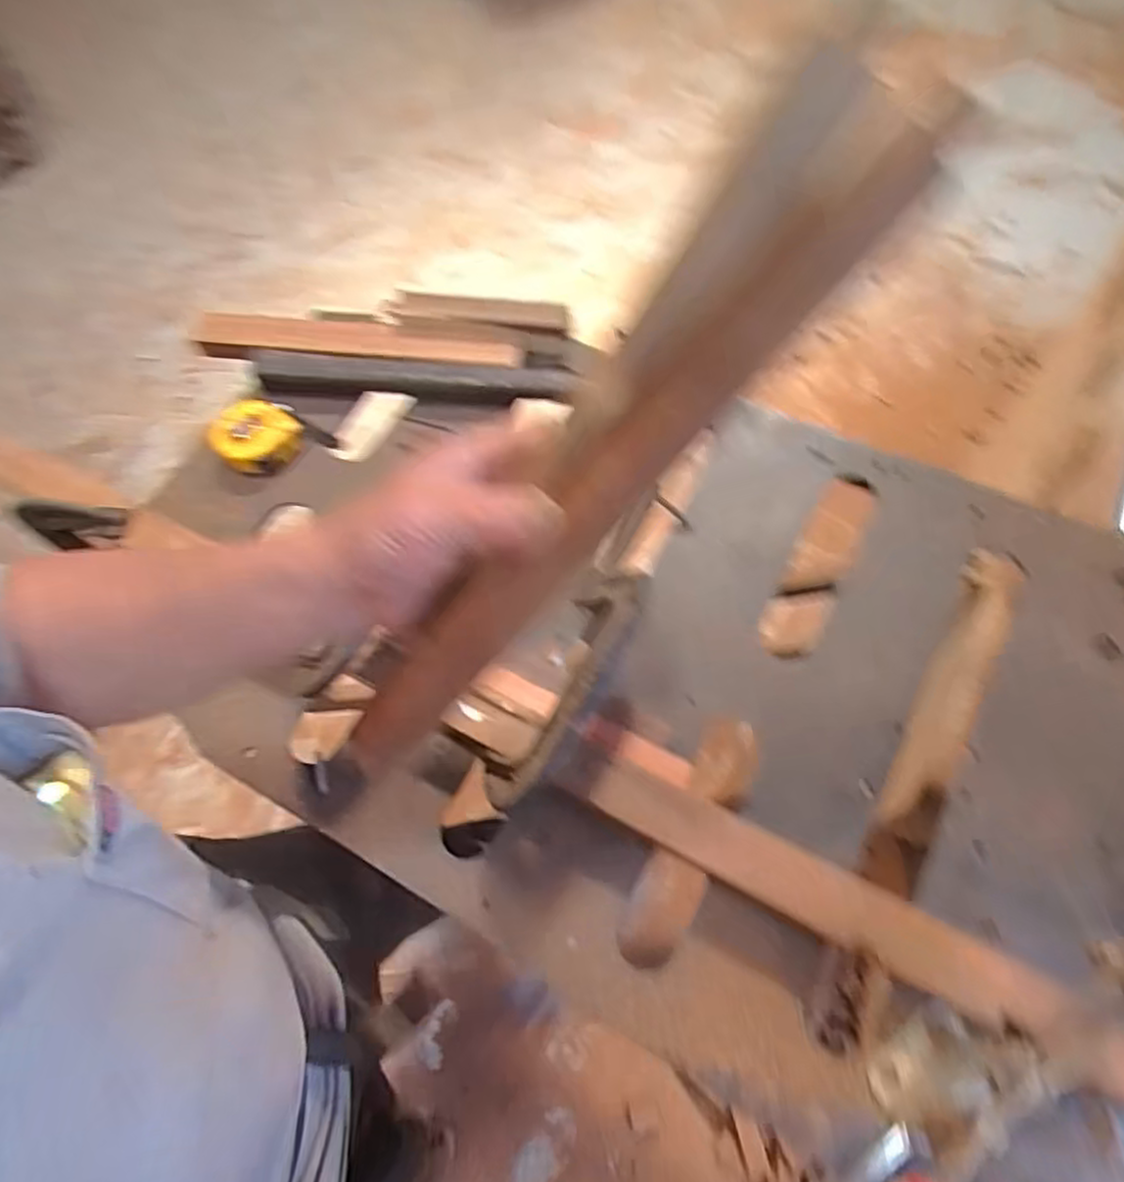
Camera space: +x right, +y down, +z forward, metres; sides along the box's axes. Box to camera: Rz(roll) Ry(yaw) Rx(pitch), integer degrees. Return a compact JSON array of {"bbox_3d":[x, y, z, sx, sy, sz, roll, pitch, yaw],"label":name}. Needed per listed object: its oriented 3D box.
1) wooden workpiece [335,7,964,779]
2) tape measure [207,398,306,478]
[{"bbox_3d":[0.005,-0.041,0.304,0.355,0.027,0.046,-50,62,22],"label":"wooden workpiece"},{"bbox_3d":[-0.293,-0.148,0.697,0.077,0.037,0.073,1,57,-1],"label":"tape measure"}]

